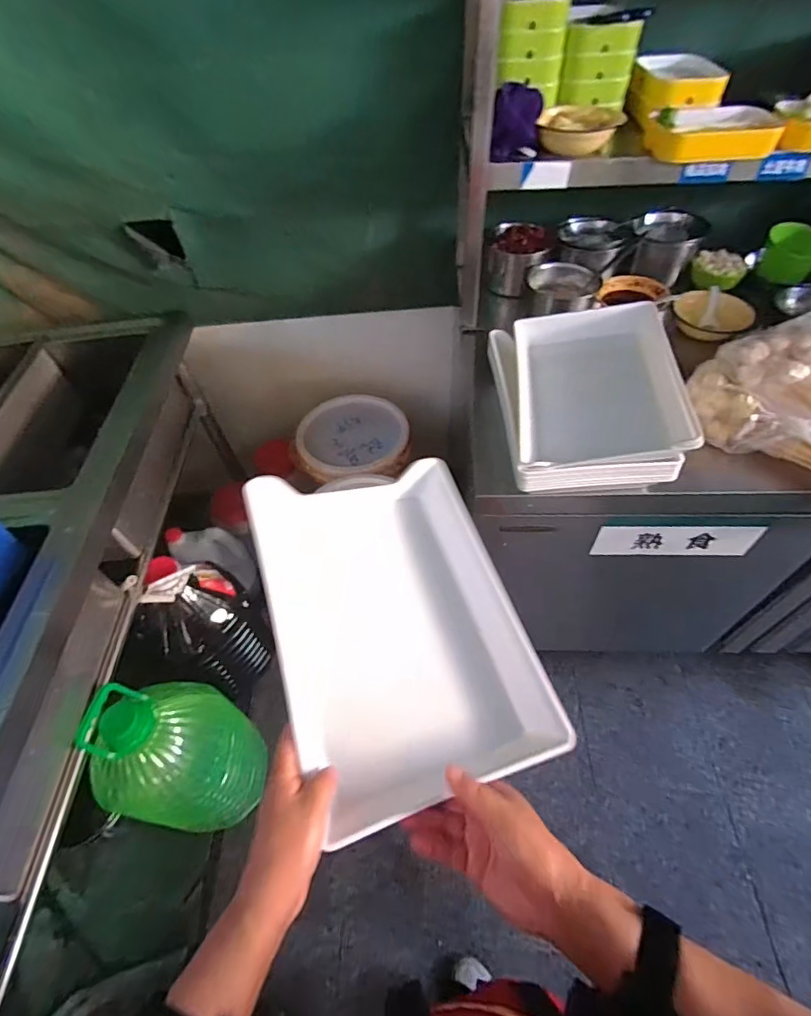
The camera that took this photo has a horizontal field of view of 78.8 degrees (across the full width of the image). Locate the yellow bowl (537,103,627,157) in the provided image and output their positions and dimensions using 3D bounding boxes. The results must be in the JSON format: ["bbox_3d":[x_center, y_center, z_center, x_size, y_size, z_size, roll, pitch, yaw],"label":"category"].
[{"bbox_3d":[0.299,-0.645,0.844,0.133,0.044,0.107,14,54,14],"label":"yellow bowl"}]

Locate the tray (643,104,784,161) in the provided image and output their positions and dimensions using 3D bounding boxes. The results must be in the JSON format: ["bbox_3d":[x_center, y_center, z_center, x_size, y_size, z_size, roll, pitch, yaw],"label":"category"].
[{"bbox_3d":[0.506,-0.625,0.824,0.200,0.043,0.141,9,53,11],"label":"tray"}]

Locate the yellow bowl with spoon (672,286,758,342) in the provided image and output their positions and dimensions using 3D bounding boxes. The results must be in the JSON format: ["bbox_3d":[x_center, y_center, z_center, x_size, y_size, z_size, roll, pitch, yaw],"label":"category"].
[{"bbox_3d":[0.631,-0.394,1.010,0.139,0.061,0.127,-2,51,2],"label":"yellow bowl with spoon"}]

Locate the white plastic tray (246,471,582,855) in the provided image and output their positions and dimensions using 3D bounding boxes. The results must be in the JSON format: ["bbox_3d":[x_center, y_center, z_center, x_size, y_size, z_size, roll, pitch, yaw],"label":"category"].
[{"bbox_3d":[-0.008,0.111,0.516,0.245,0.068,0.344,-9,62,-23],"label":"white plastic tray"}]

